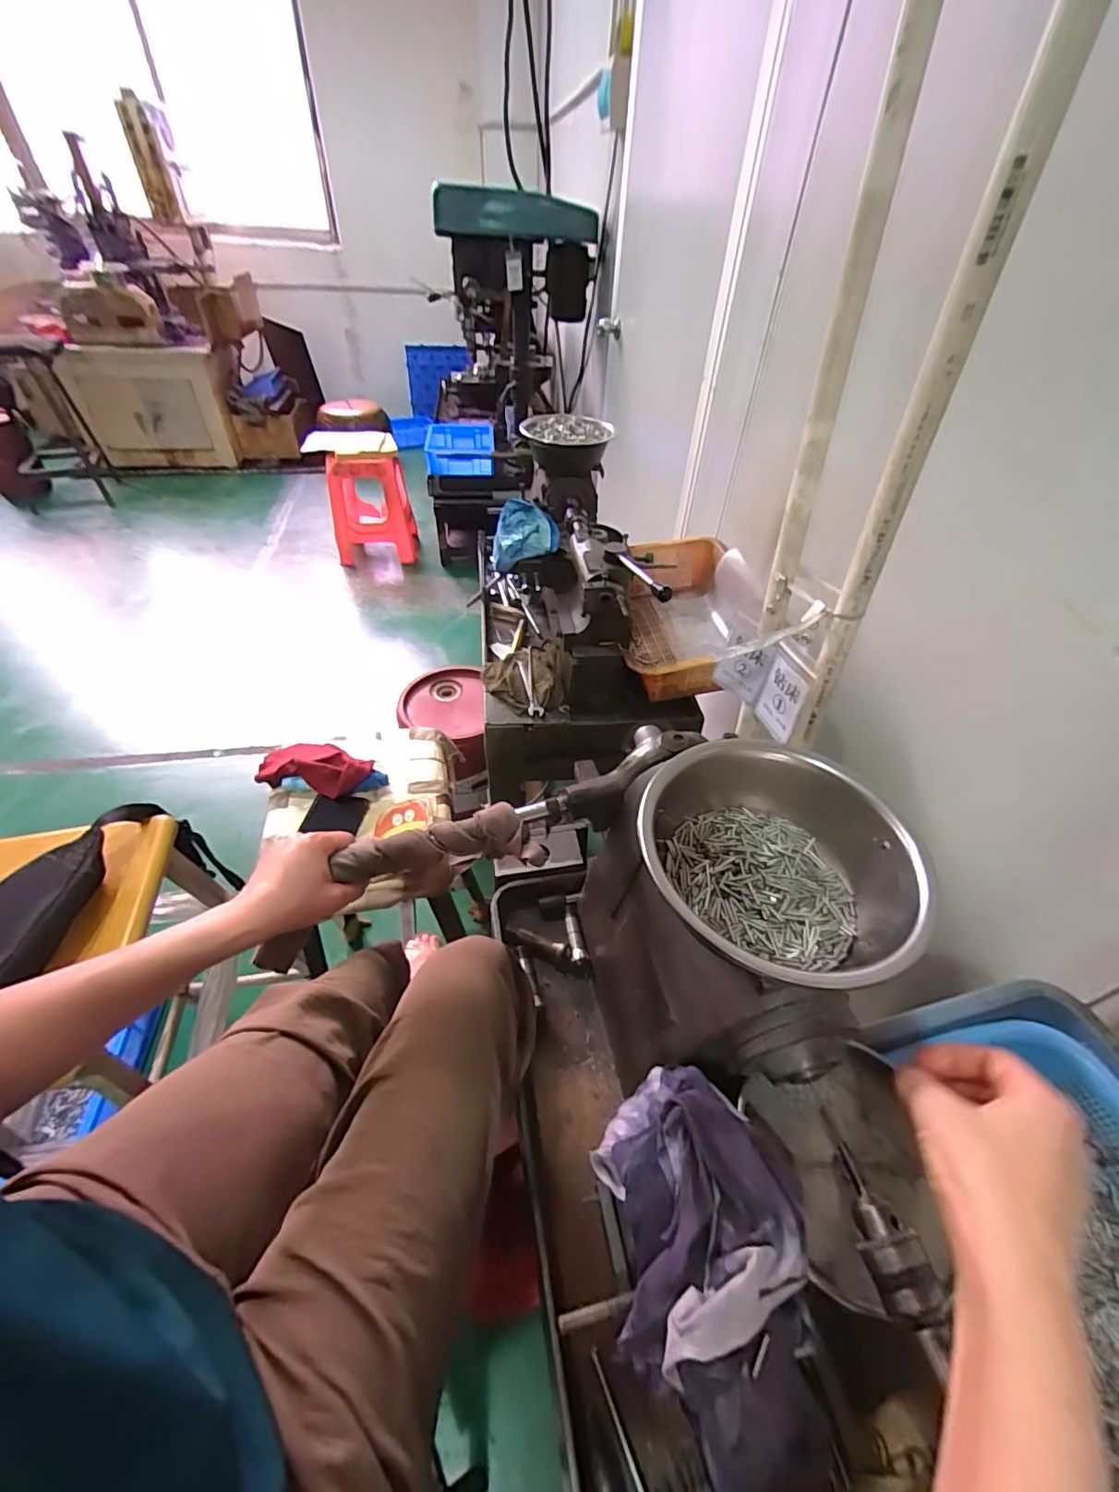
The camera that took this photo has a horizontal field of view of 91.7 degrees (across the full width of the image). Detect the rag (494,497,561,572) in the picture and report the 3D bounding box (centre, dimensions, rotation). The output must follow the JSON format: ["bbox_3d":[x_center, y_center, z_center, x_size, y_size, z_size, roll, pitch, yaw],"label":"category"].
[{"bbox_3d":[-0.059,-0.372,0.976,0.111,0.073,0.150,8,44,6],"label":"rag"}]

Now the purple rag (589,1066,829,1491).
[{"bbox_3d":[0.083,0.275,0.303,0.107,0.059,0.178,-4,44,-6],"label":"purple rag"}]

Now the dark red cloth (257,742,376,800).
[{"bbox_3d":[-0.364,0.027,0.805,0.172,0.037,0.078,12,45,10],"label":"dark red cloth"}]

